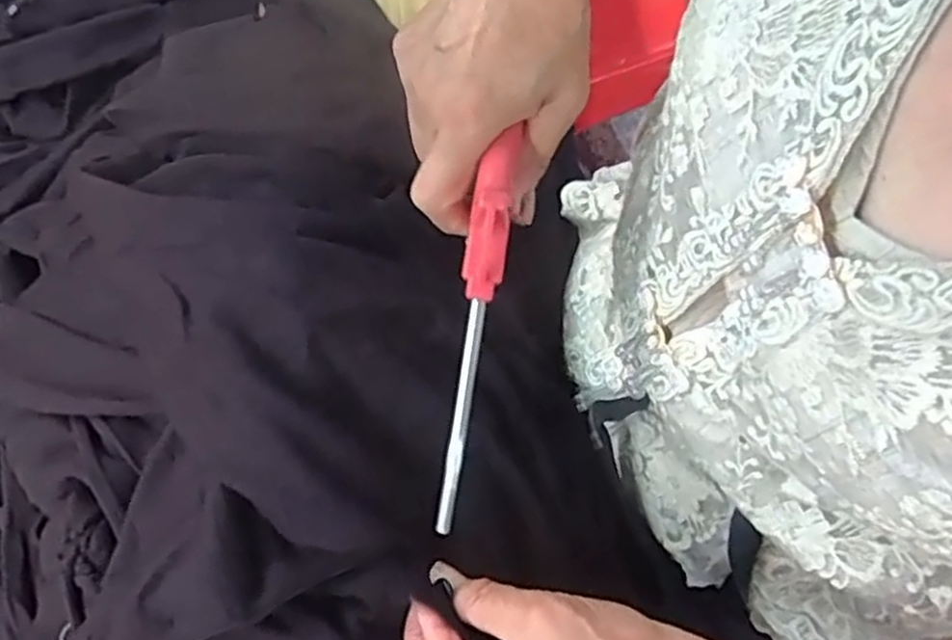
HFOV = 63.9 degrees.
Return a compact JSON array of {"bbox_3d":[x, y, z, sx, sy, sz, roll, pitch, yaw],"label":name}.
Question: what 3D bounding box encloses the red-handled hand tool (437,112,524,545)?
[{"bbox_3d":[-0.001,0.006,0.324,0.016,0.026,0.168,9,96,4],"label":"red-handled hand tool"}]

